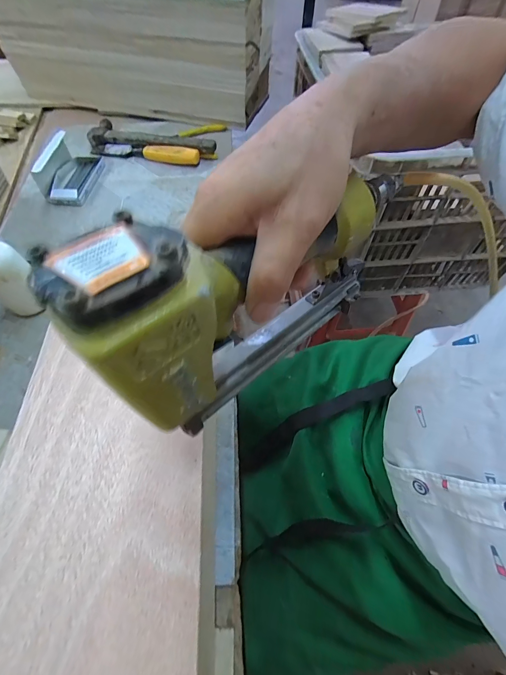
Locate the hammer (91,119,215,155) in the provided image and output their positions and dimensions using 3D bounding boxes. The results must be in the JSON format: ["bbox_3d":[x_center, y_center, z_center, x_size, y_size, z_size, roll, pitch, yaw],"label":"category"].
[{"bbox_3d":[-0.206,-0.391,0.612,0.268,0.026,0.081,16,60,10],"label":"hammer"}]

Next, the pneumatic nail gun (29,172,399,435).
[{"bbox_3d":[0.003,-0.027,0.197,0.052,0.151,0.198,39,65,25],"label":"pneumatic nail gun"}]

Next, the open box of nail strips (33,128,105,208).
[{"bbox_3d":[-0.333,-0.310,0.559,0.073,0.060,0.133,3,58,2],"label":"open box of nail strips"}]

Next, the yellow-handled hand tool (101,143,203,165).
[{"bbox_3d":[-0.206,-0.368,0.609,0.206,0.026,0.034,11,56,10],"label":"yellow-handled hand tool"}]

